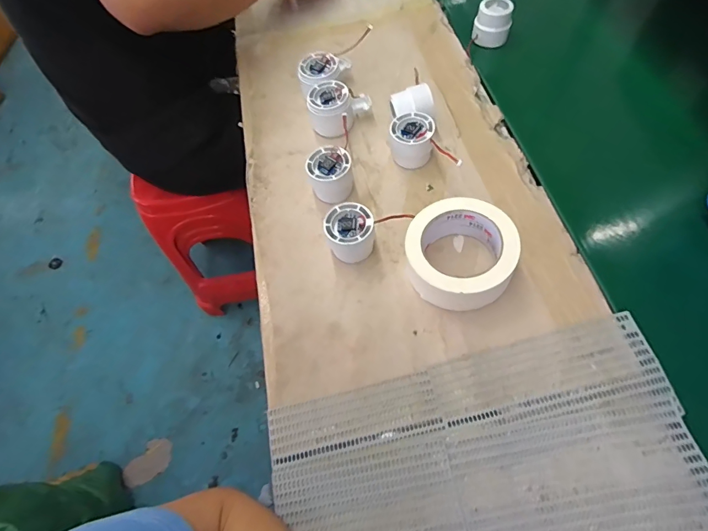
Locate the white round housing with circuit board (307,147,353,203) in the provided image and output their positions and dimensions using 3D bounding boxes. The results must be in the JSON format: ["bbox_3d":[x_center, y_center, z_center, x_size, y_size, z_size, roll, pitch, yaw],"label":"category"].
[{"bbox_3d":[-0.028,-0.111,0.498,0.050,0.047,0.049,-4,61,7],"label":"white round housing with circuit board"}]

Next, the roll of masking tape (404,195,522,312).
[{"bbox_3d":[0.110,-0.012,0.424,0.109,0.054,0.104,-4,61,7],"label":"roll of masking tape"}]

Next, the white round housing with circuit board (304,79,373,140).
[{"bbox_3d":[-0.022,-0.209,0.550,0.080,0.049,0.066,4,62,11],"label":"white round housing with circuit board"}]

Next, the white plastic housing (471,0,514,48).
[{"bbox_3d":[0.207,-0.363,0.605,0.051,0.050,0.043,13,64,15],"label":"white plastic housing"}]

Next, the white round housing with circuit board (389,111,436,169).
[{"bbox_3d":[0.073,-0.159,0.512,0.053,0.049,0.055,-4,61,7],"label":"white round housing with circuit board"}]

